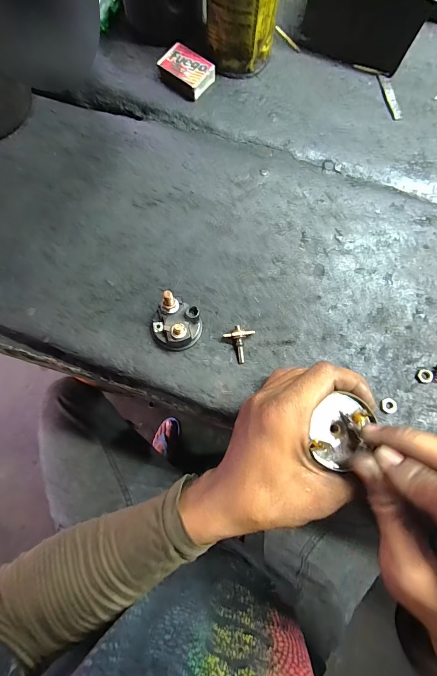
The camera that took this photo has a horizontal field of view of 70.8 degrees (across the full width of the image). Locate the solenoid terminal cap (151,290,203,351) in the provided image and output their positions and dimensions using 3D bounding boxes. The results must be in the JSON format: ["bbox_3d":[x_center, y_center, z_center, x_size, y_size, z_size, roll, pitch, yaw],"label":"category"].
[{"bbox_3d":[-0.039,-0.013,0.275,0.042,0.049,0.041,0,78,0],"label":"solenoid terminal cap"}]

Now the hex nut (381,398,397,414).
[{"bbox_3d":[0.159,0.063,0.284,0.015,0.004,0.014,0,78,0],"label":"hex nut"}]

